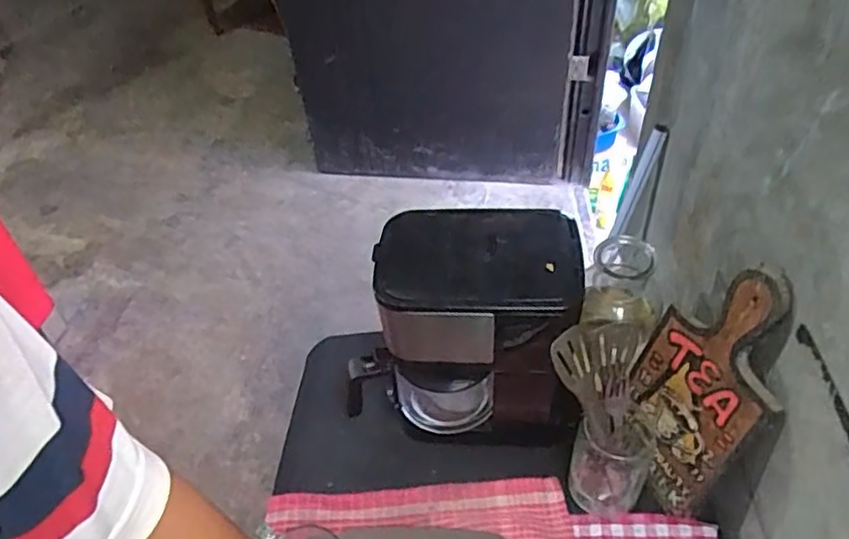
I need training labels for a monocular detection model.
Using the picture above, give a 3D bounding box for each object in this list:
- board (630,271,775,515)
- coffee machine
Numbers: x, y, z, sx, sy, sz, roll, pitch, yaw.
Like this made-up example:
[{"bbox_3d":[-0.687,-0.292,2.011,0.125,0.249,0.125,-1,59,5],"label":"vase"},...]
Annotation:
[{"bbox_3d":[0.261,0.119,0.641,0.019,0.278,0.128,-7,43,-25],"label":"board"},{"bbox_3d":[0.048,0.080,0.715,0.248,0.268,0.160,7,47,12],"label":"coffee machine"}]

